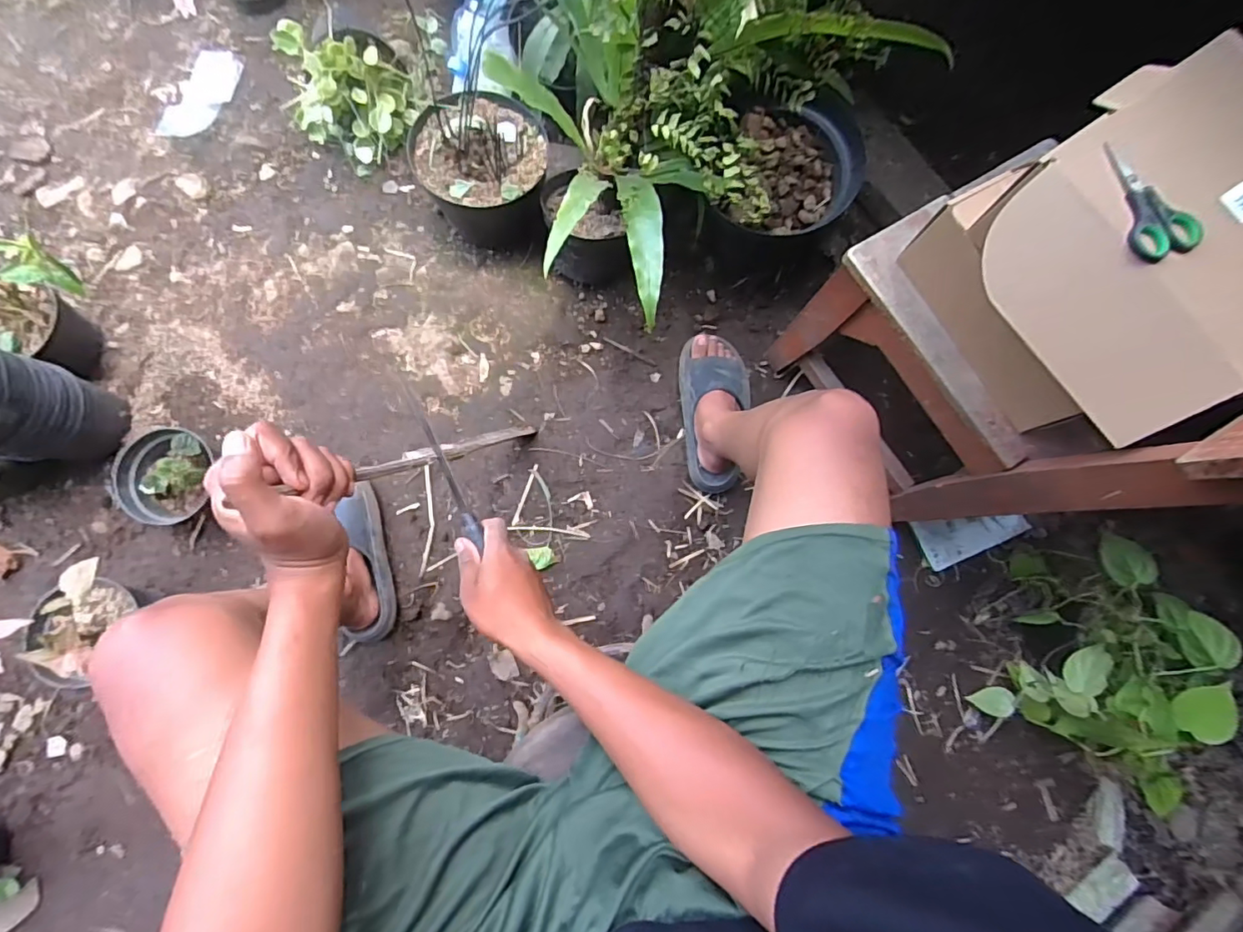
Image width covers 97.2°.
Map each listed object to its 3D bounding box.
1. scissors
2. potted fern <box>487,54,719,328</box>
[{"bbox_3d":[0.455,-0.229,0.471,0.048,0.019,0.121,-8,79,-2],"label":"scissors"},{"bbox_3d":[-0.017,-0.349,0.852,0.240,0.373,0.361,-18,82,-7],"label":"potted fern"}]

